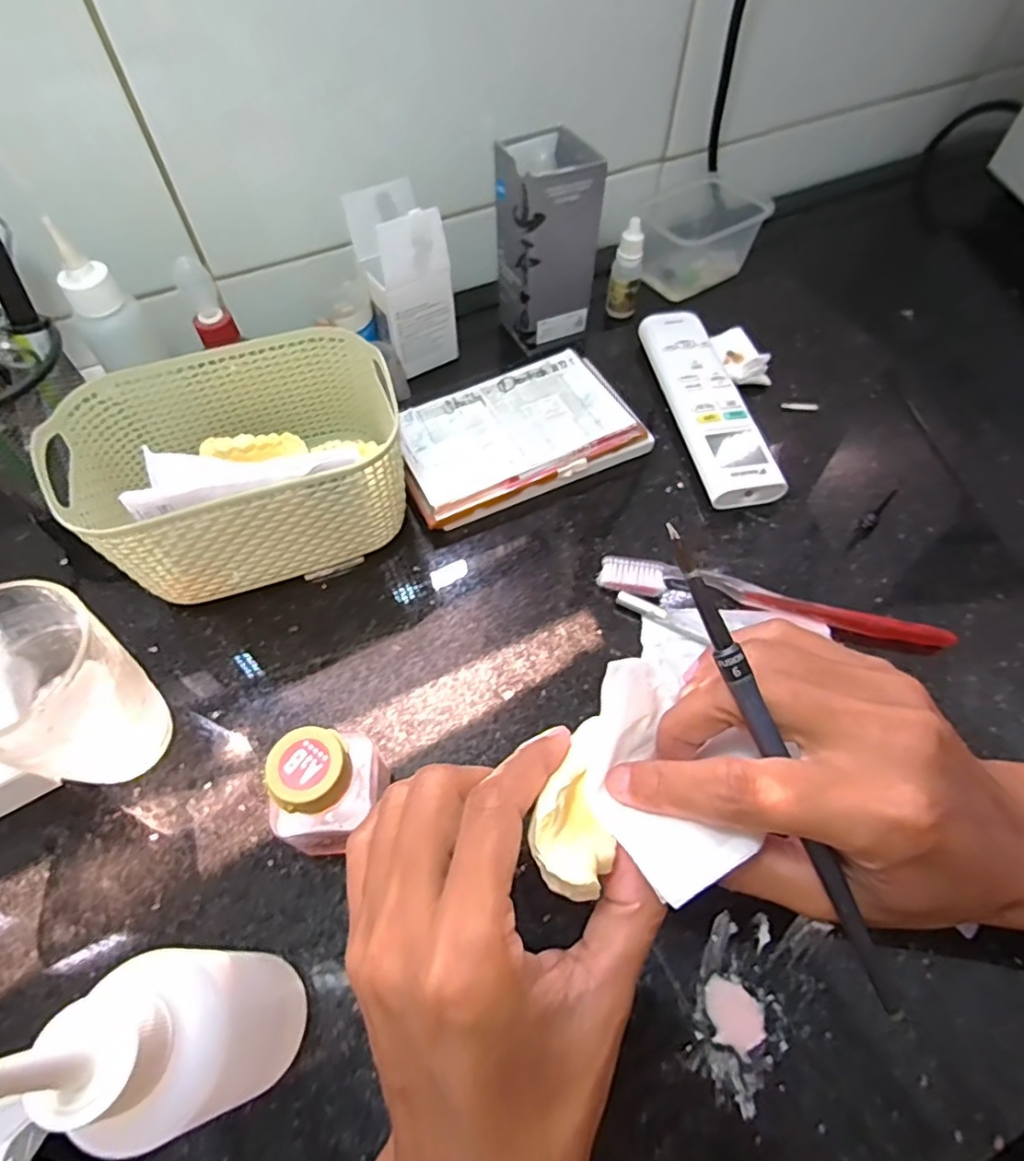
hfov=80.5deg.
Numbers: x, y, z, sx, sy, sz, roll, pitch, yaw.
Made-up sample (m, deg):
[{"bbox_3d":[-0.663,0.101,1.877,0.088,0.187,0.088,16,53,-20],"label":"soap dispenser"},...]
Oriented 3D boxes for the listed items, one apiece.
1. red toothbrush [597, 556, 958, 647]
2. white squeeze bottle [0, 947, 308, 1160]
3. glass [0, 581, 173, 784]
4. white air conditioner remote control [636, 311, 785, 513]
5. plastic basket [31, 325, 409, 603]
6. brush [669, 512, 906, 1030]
[{"bbox_3d":[0.143,0.010,0.340,0.187,0.011,0.025,11,58,7],"label":"red toothbrush"},{"bbox_3d":[-0.096,0.142,0.190,0.040,0.124,0.045,-15,59,-9],"label":"white squeeze bottle"},{"bbox_3d":[-0.194,0.053,0.264,0.064,0.096,0.064,19,59,12],"label":"glass"},{"bbox_3d":[0.133,-0.123,0.419,0.045,0.023,0.173,-8,57,-5],"label":"white air conditioner remote control"},{"bbox_3d":[-0.150,-0.064,0.345,0.162,0.086,0.118,-17,59,-10],"label":"plastic basket"},{"bbox_3d":[0.084,0.060,0.185,0.006,0.005,0.165,-27,94,-16],"label":"brush"}]

